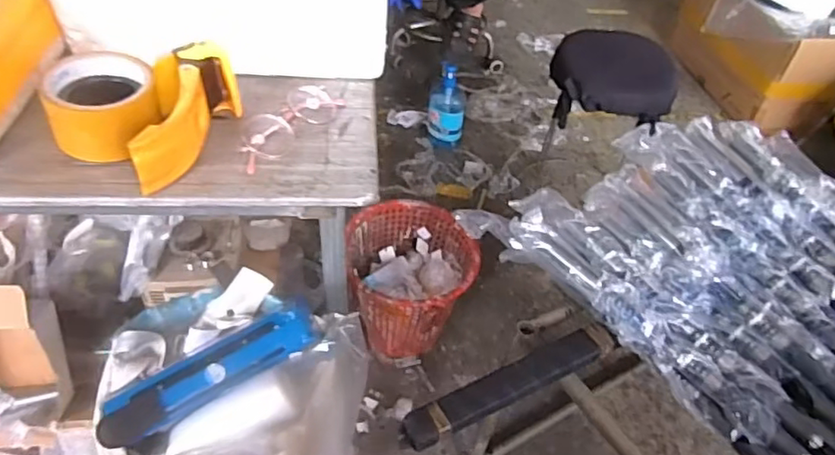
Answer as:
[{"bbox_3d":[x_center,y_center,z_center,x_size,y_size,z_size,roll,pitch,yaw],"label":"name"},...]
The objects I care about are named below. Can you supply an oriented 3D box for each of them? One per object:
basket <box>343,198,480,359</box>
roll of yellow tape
[{"bbox_3d":[-0.020,0.123,1.348,0.265,0.249,0.271,5,46,-1],"label":"basket"},{"bbox_3d":[-0.263,-0.115,0.569,0.137,0.061,0.158,16,47,9],"label":"roll of yellow tape"}]

